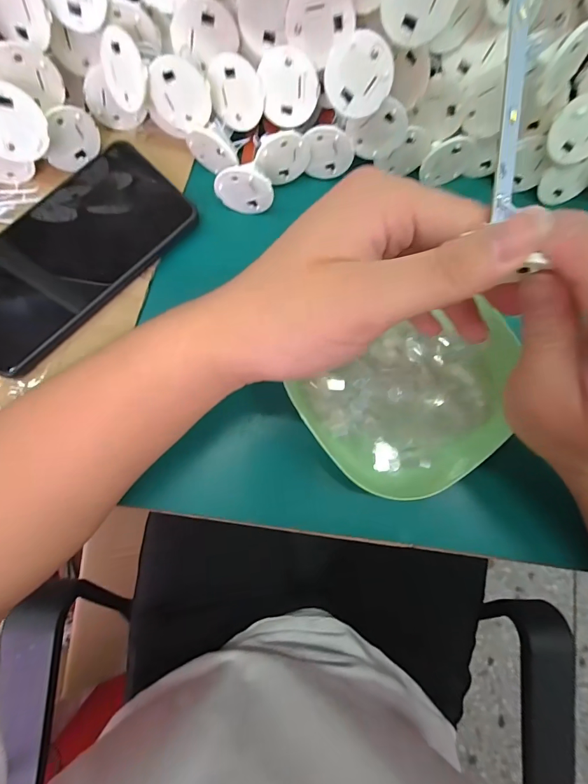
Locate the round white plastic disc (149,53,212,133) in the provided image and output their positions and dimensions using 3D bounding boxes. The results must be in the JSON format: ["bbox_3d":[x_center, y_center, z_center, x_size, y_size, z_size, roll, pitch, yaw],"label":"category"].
[{"bbox_3d":[-0.071,-0.183,0.231,0.037,0.037,0.004,14,57,-15],"label":"round white plastic disc"}]

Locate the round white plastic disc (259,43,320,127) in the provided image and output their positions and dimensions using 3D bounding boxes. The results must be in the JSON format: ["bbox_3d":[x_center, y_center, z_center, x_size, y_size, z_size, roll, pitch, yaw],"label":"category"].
[{"bbox_3d":[-0.003,-0.188,0.230,0.034,0.038,0.004,5,50,10],"label":"round white plastic disc"}]

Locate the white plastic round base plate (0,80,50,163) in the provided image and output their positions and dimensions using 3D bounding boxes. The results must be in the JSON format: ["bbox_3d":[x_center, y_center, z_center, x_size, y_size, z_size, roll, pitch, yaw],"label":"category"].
[{"bbox_3d":[-0.166,-0.156,0.216,0.037,0.038,0.004,-2,48,-31],"label":"white plastic round base plate"}]

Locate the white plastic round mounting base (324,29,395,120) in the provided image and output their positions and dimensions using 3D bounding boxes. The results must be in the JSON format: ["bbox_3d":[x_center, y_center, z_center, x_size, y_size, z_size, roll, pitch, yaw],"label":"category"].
[{"bbox_3d":[0.037,-0.182,0.215,0.038,0.038,0.004,-3,51,23],"label":"white plastic round mounting base"}]

